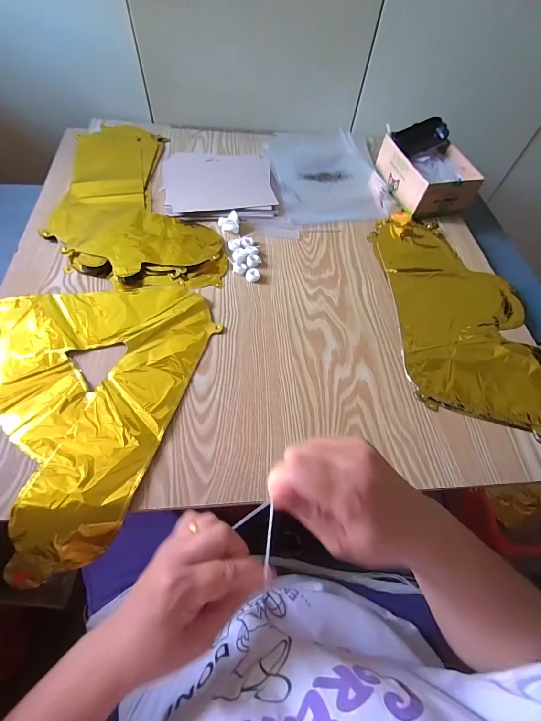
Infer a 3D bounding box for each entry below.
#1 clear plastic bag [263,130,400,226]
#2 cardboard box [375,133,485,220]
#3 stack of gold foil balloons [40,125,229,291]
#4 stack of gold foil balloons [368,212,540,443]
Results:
[{"bbox_3d":[0.119,-0.397,0.673,0.226,0.013,0.295,-8,62,-8],"label":"clear plastic bag"},{"bbox_3d":[0.320,-0.382,0.661,0.138,0.066,0.191,-11,62,-10],"label":"cardboard box"},{"bbox_3d":[-0.259,-0.292,0.578,0.240,0.017,0.466,-19,64,-14],"label":"stack of gold foil balloons"},{"bbox_3d":[0.299,-0.088,0.508,0.219,0.013,0.412,0,61,-4],"label":"stack of gold foil balloons"}]

